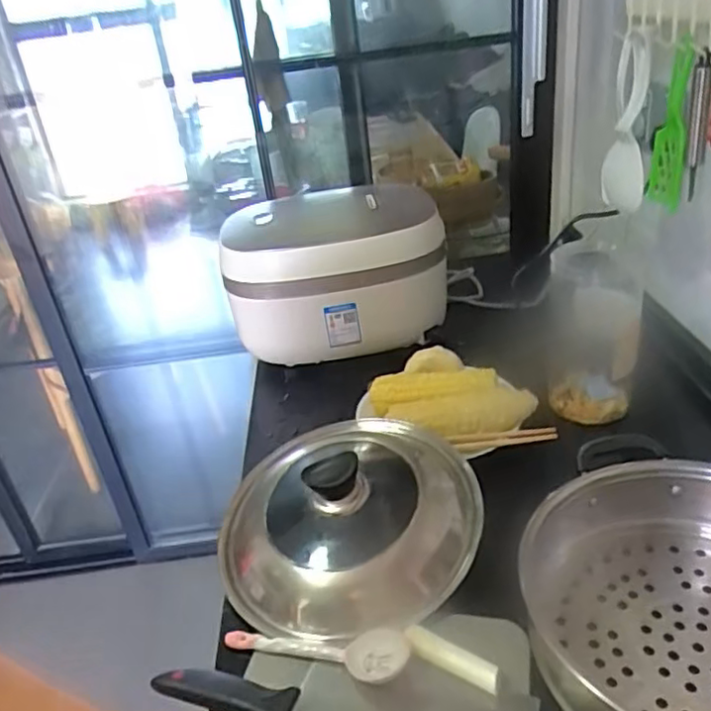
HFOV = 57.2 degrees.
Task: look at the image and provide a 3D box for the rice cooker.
[{"bbox_3d":[-0.032,-0.120,0.970,0.297,0.185,0.229,-9,30,-2],"label":"rice cooker"}]

